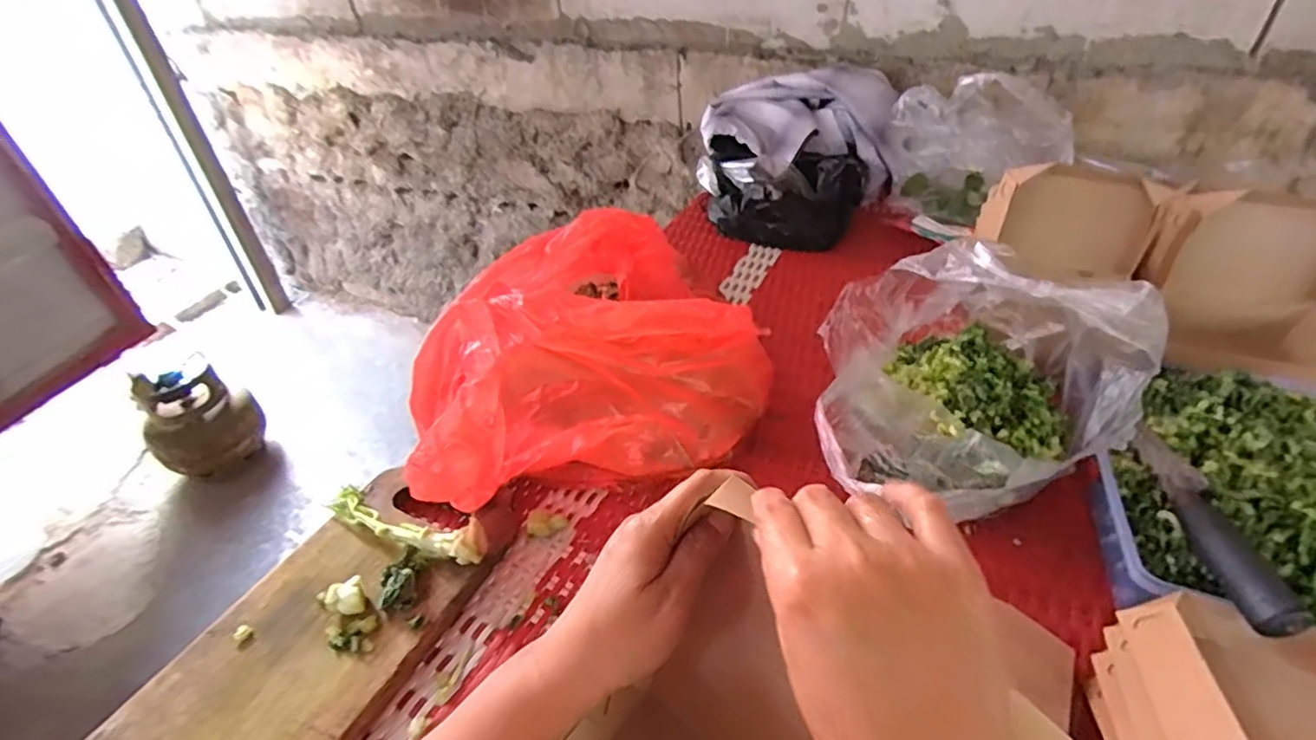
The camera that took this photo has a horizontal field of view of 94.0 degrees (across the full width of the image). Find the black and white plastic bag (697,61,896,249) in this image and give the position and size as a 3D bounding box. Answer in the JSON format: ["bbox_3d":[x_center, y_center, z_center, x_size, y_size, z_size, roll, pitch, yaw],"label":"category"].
[{"bbox_3d":[0.215,-0.332,0.941,0.283,0.158,0.300,1,39,7],"label":"black and white plastic bag"}]

